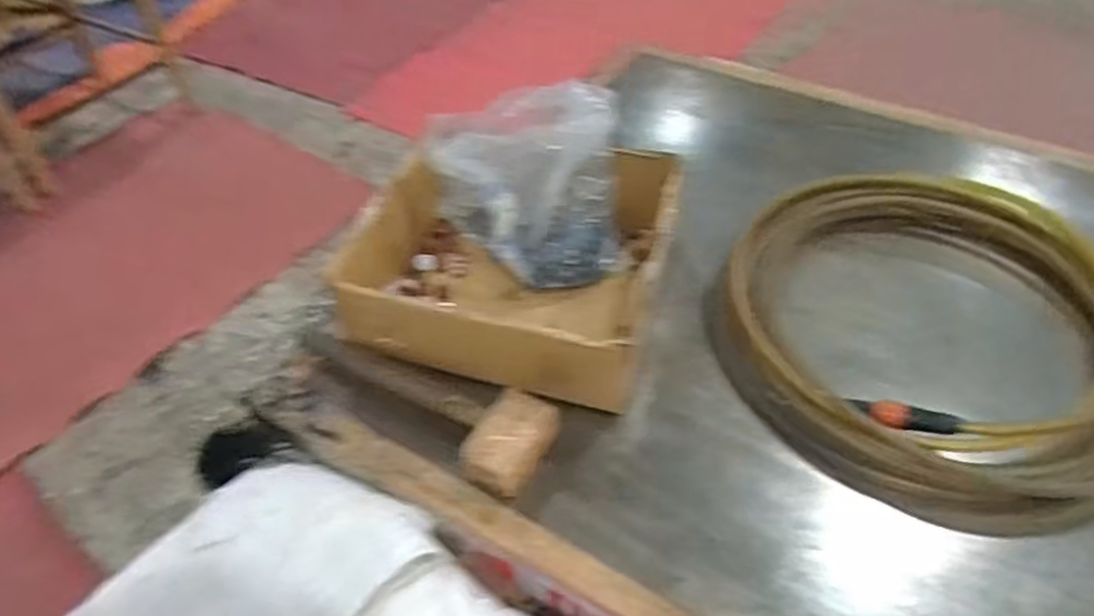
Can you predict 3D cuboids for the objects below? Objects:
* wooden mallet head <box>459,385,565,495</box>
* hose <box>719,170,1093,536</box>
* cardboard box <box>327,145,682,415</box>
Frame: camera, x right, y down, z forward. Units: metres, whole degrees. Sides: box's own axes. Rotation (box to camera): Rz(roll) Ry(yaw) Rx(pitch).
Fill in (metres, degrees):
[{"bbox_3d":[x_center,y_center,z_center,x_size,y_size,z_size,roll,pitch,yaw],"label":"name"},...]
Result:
[{"bbox_3d":[-0.034,0.128,0.708,0.063,0.053,0.099,23,52,22],"label":"wooden mallet head"},{"bbox_3d":[0.390,0.023,0.760,0.400,0.066,0.400,-1,47,1],"label":"hose"},{"bbox_3d":[-0.043,-0.047,0.819,0.337,0.102,0.281,10,52,11],"label":"cardboard box"}]

